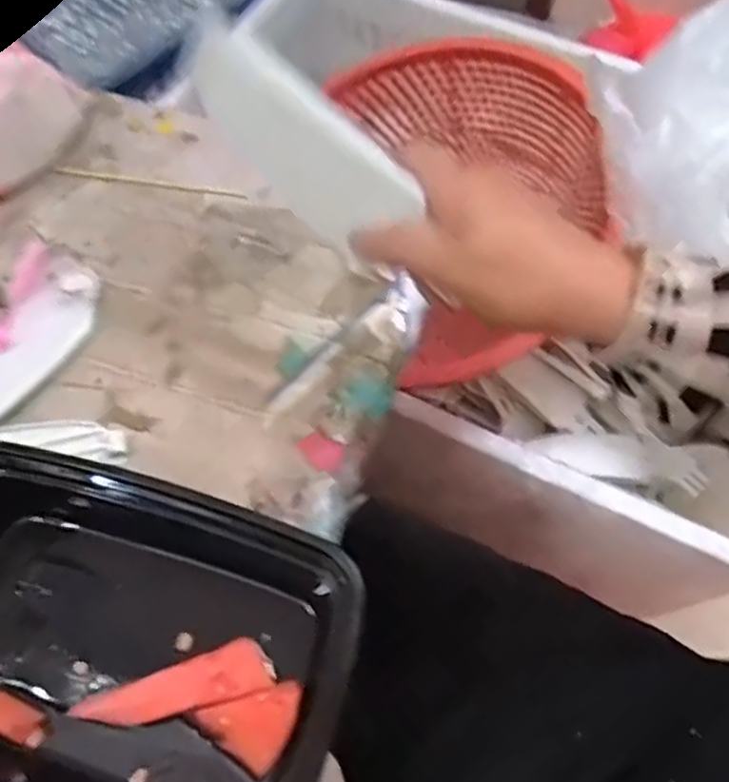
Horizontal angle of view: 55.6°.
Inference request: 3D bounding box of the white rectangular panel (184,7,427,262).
[{"bbox_3d":[-0.036,-0.123,0.335,0.133,0.049,0.011,43,26,2],"label":"white rectangular panel"}]

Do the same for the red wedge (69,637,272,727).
[{"bbox_3d":[-0.087,0.139,0.326,0.087,0.011,0.024,-14,59,-7],"label":"red wedge"}]

